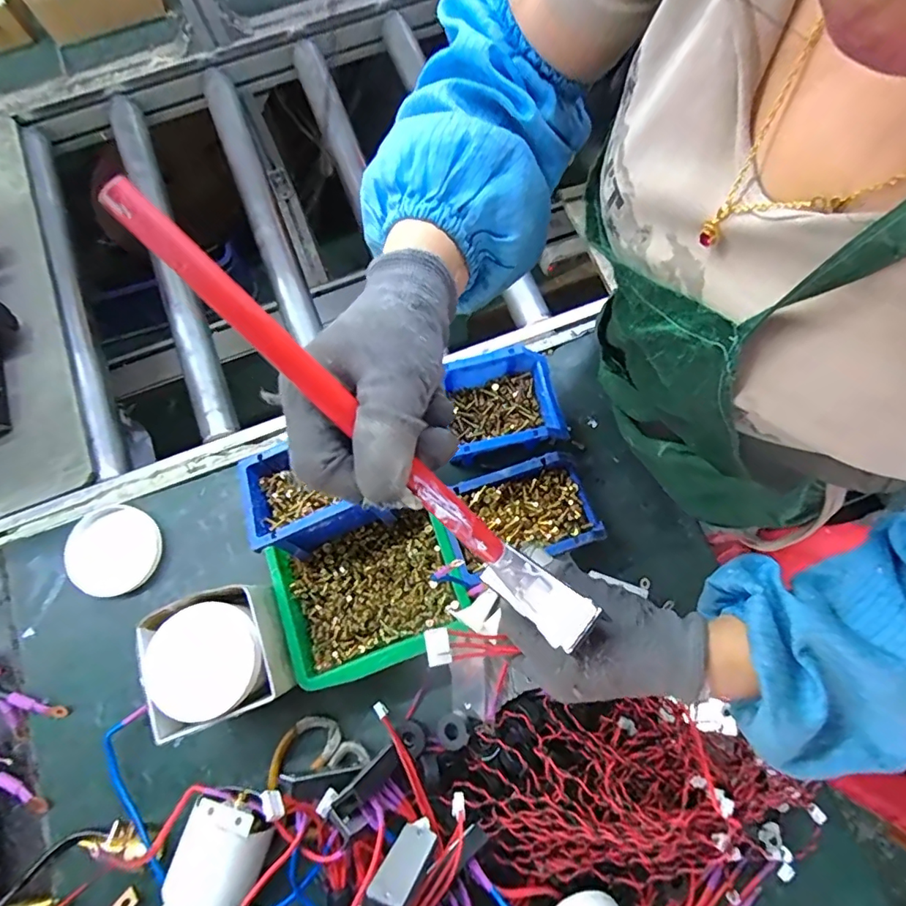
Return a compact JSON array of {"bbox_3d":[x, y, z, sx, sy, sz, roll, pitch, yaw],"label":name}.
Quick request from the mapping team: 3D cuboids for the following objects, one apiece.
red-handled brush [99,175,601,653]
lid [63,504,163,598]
[{"bbox_3d":[-0.025,0.003,0.226,0.024,0.018,0.277,-48,114,-10],"label":"red-handled brush"},{"bbox_3d":[-0.385,0.110,0.576,0.099,0.014,0.099,2,73,-6],"label":"lid"}]

